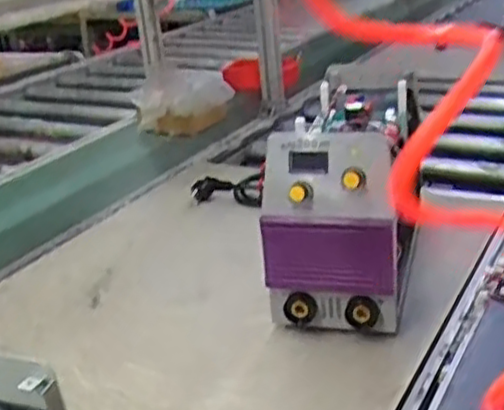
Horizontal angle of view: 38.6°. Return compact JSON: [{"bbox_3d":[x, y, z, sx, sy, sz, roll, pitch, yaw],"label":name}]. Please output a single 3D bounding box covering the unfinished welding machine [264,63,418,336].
[{"bbox_3d":[0.134,-0.030,0.941,0.153,0.256,0.337,3,25,18],"label":"unfinished welding machine"}]

